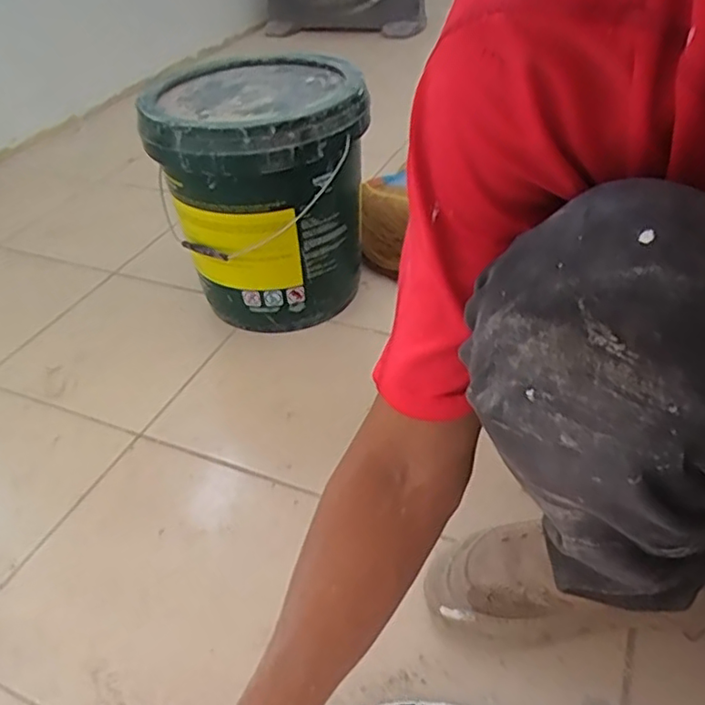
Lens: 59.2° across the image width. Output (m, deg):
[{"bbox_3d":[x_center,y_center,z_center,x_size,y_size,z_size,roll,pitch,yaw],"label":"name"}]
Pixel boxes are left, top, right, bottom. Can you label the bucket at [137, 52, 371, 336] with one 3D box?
[{"bbox_3d":[-0.117,-0.219,0.914,0.265,0.328,0.270,-4,39,3],"label":"bucket"}]

